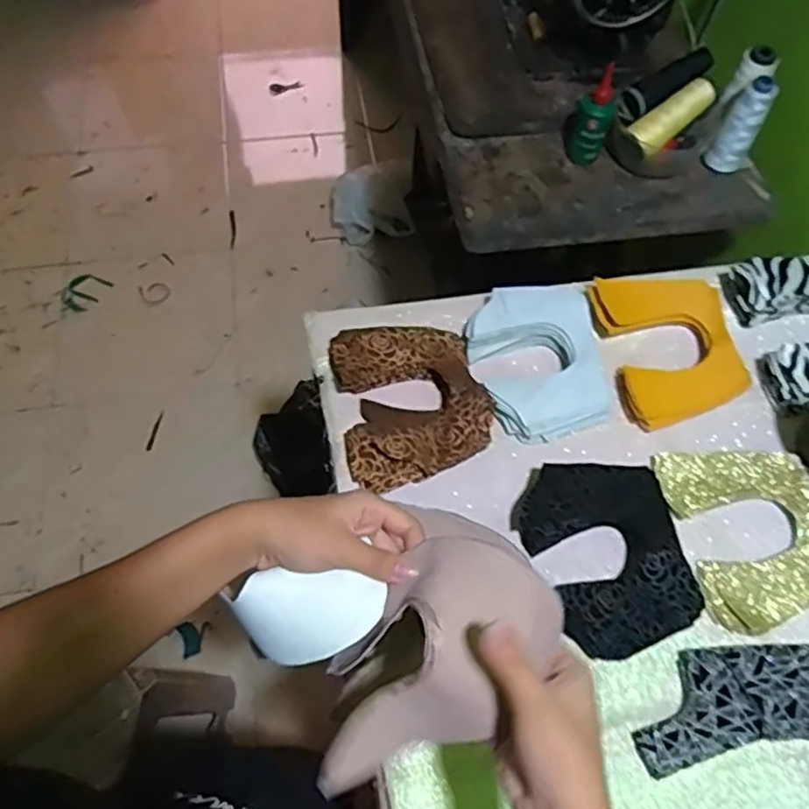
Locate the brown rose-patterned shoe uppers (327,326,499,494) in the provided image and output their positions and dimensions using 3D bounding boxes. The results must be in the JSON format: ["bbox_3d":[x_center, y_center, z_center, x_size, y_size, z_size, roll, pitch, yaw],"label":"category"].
[{"bbox_3d":[0.006,-0.005,0.635,0.134,0.034,0.163,-9,62,-7],"label":"brown rose-patterned shoe uppers"}]

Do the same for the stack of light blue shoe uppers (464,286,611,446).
[{"bbox_3d":[0.130,-0.041,0.654,0.125,0.038,0.153,-7,62,-6],"label":"stack of light blue shoe uppers"}]

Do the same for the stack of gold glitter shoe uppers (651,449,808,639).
[{"bbox_3d":[0.312,0.111,0.591,0.129,0.017,0.159,-9,62,-7],"label":"stack of gold glitter shoe uppers"}]

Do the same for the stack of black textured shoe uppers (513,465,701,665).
[{"bbox_3d":[0.169,0.127,0.565,0.125,0.030,0.158,-7,62,-6],"label":"stack of black textured shoe uppers"}]

